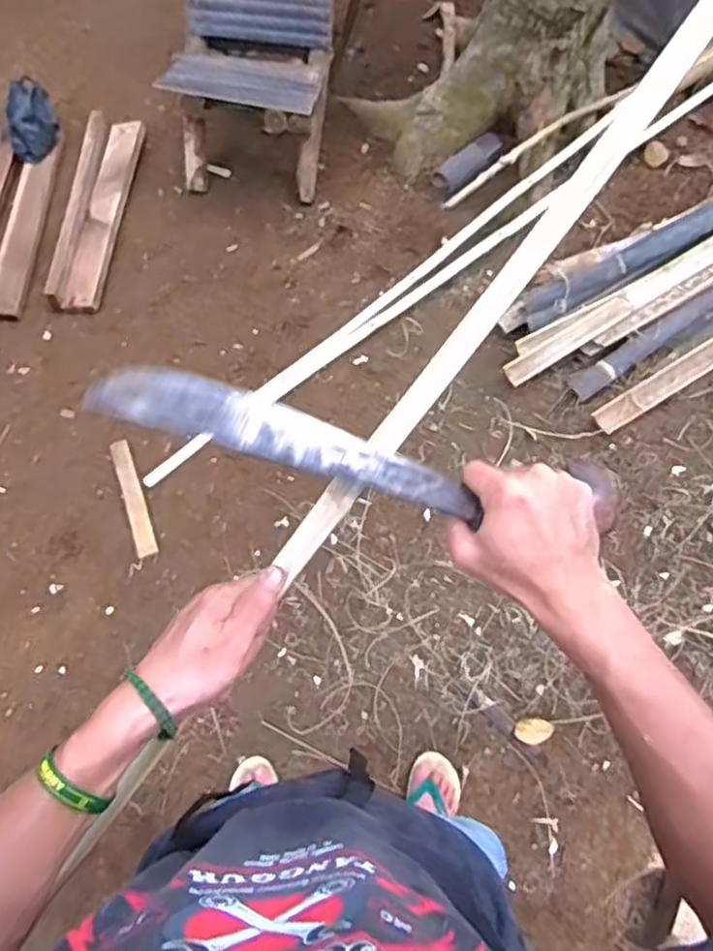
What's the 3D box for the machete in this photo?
[{"bbox_3d":[0.024,-0.015,0.477,0.382,0.017,0.062,13,65,-21],"label":"machete"}]

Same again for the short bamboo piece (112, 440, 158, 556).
[{"bbox_3d":[-0.550,0.051,1.734,0.050,0.017,0.327,-20,68,-6],"label":"short bamboo piece"}]

